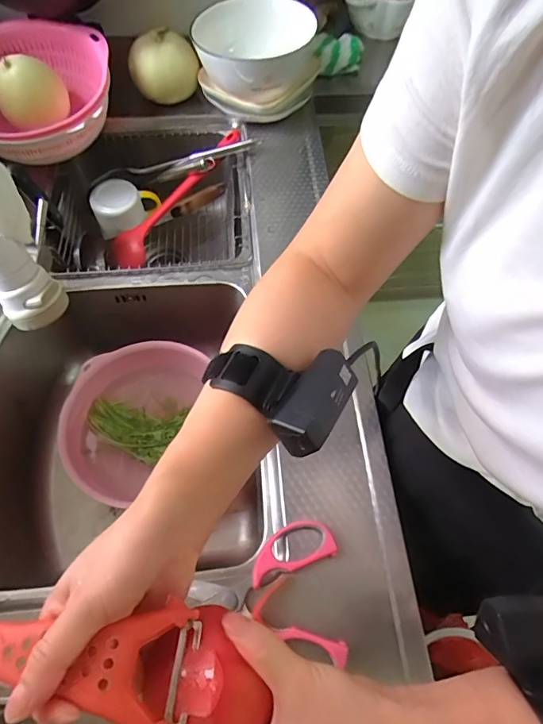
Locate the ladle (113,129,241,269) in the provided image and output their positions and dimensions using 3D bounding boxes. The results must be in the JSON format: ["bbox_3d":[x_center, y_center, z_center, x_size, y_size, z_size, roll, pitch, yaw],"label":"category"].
[{"bbox_3d":[-0.160,-0.284,0.785,0.317,0.034,0.074,-45,71,-2],"label":"ladle"}]

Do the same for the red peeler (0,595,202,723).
[{"bbox_3d":[-0.124,0.155,0.237,0.163,0.028,0.059,1,62,5],"label":"red peeler"}]

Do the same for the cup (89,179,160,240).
[{"bbox_3d":[-0.255,-0.271,0.801,0.113,0.075,0.077,-11,63,-7],"label":"cup"}]

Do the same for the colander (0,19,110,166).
[{"bbox_3d":[-0.375,-0.405,0.704,0.246,0.129,0.220,-1,62,-2],"label":"colander"}]

